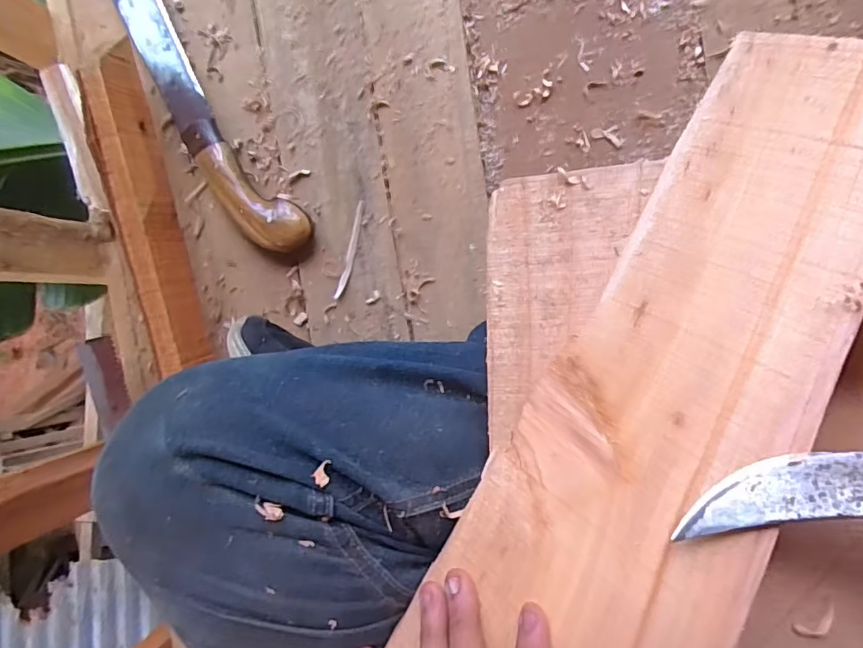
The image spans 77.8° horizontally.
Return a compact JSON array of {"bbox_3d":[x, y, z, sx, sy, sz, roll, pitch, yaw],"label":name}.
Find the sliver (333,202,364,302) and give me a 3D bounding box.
[{"bbox_3d":[-0.072,-0.065,0.480,0.009,0.005,0.088,16,97,6],"label":"sliver"}]

